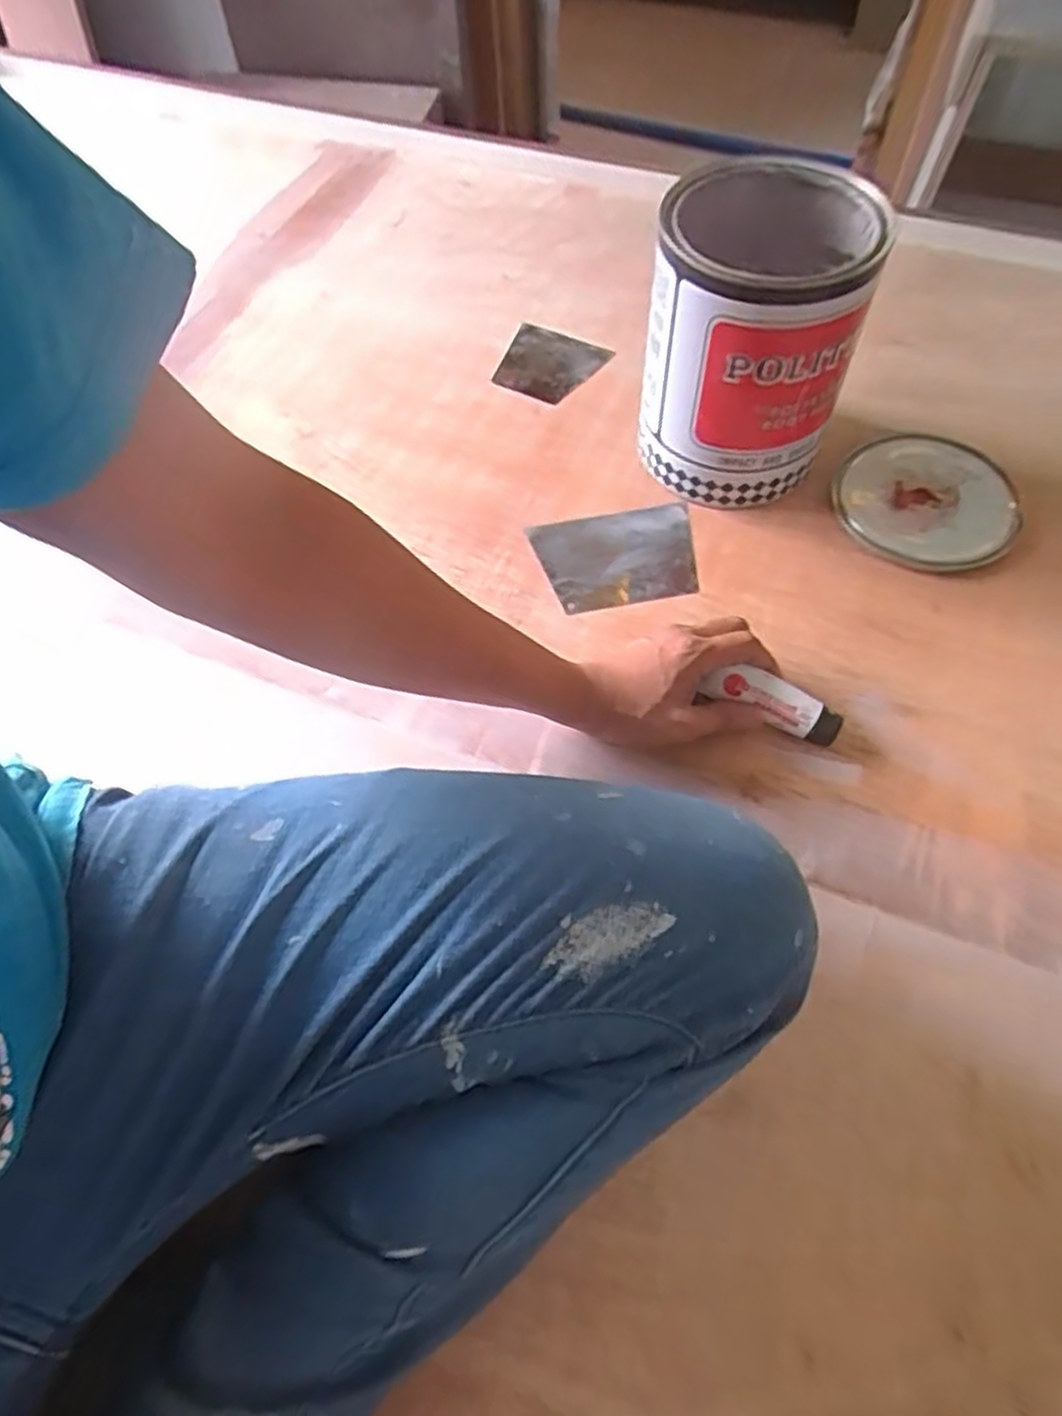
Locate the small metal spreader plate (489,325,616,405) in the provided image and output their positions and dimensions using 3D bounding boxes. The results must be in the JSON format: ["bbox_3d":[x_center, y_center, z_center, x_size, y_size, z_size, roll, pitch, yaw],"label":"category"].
[{"bbox_3d":[0.013,-0.346,0.791,0.103,0.009,0.094,26,64,18],"label":"small metal spreader plate"}]

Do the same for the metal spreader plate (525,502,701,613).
[{"bbox_3d":[0.074,-0.127,0.669,0.134,0.007,0.098,-8,59,-2],"label":"metal spreader plate"}]

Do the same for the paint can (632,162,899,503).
[{"bbox_3d":[0.175,-0.296,0.640,0.157,0.202,0.164,9,60,9],"label":"paint can"}]

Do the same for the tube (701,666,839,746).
[{"bbox_3d":[0.175,-0.005,0.562,0.097,0.023,0.027,25,64,8],"label":"tube"}]

